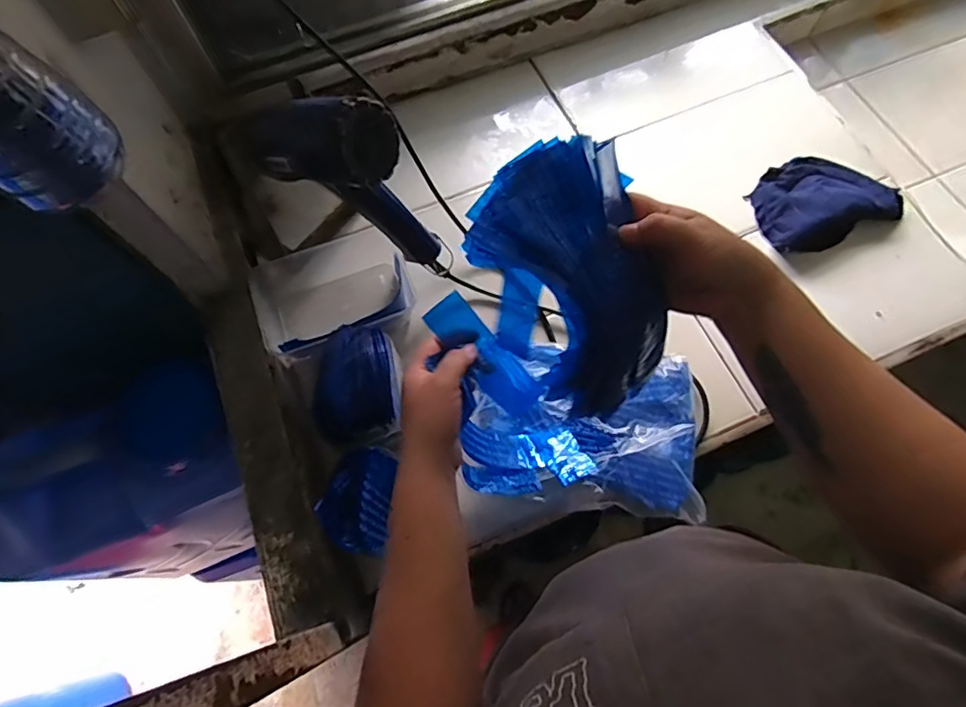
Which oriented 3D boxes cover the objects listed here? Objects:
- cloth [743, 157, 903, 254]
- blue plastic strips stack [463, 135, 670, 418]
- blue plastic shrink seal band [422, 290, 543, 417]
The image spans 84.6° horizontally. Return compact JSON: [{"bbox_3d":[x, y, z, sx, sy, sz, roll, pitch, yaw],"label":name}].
[{"bbox_3d":[0.415,-0.193,0.655,0.169,0.041,0.120,-22,70,-7],"label":"cloth"},{"bbox_3d":[0.063,-0.048,0.387,0.143,0.193,0.073,-35,28,-28],"label":"blue plastic strips stack"},{"bbox_3d":[0.001,0.002,0.456,0.036,0.012,0.117,-43,94,-14],"label":"blue plastic shrink seal band"}]

